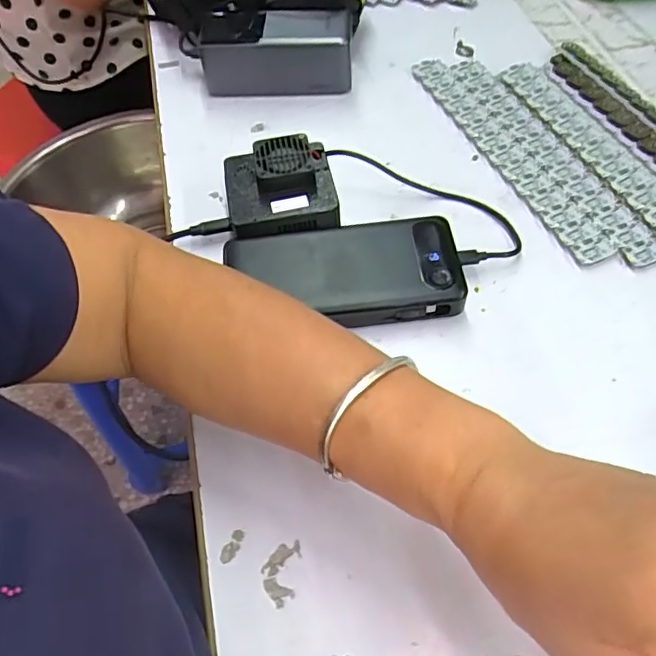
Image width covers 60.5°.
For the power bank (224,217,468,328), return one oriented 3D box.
[{"bbox_3d":[0.012,-0.033,0.381,0.150,0.031,0.075,-7,57,0],"label":"power bank"}]

